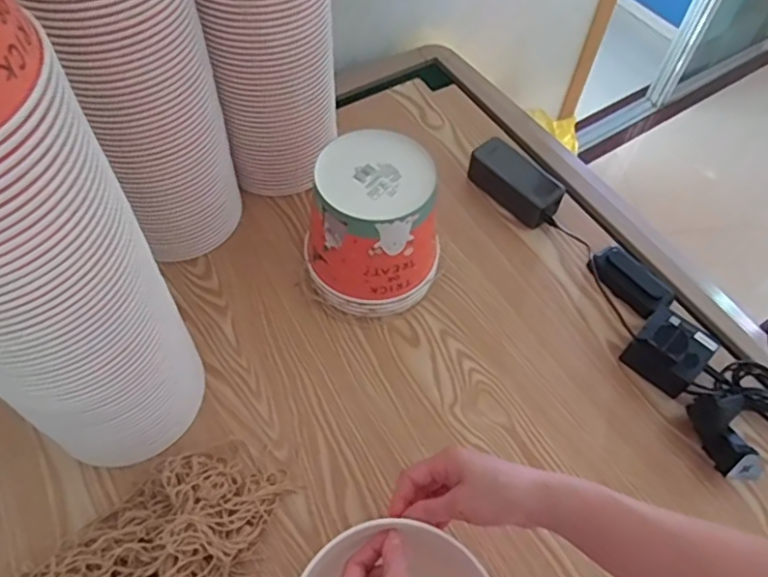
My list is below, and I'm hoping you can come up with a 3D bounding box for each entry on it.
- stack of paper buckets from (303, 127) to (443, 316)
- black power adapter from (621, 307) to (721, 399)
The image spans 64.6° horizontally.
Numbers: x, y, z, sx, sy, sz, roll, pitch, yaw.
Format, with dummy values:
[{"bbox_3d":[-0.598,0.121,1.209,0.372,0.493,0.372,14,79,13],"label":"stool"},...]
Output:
[{"bbox_3d":[-0.008,-0.070,0.704,0.141,0.169,0.136,5,58,1],"label":"stack of paper buckets"},{"bbox_3d":[0.331,0.071,0.703,0.075,0.058,0.067,41,65,21],"label":"black power adapter"}]

